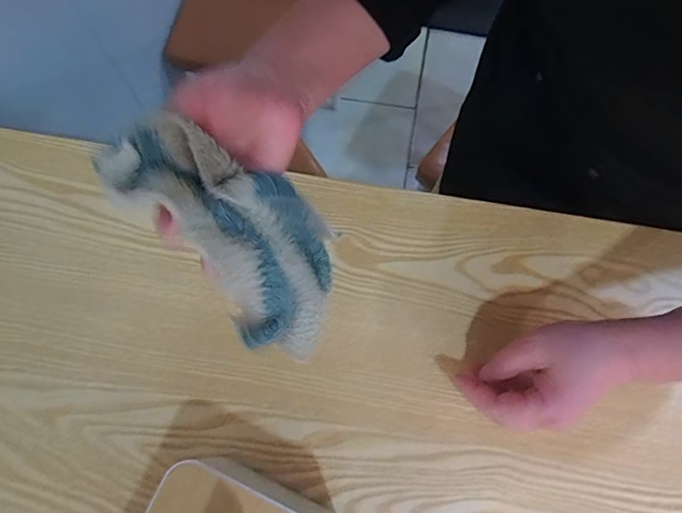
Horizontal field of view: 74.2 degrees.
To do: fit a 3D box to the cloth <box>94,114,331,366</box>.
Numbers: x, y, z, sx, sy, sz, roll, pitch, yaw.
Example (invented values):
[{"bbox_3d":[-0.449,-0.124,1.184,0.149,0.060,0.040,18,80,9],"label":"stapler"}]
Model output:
[{"bbox_3d":[-0.055,-0.009,0.278,0.085,0.176,0.035,-49,38,-15],"label":"cloth"}]

